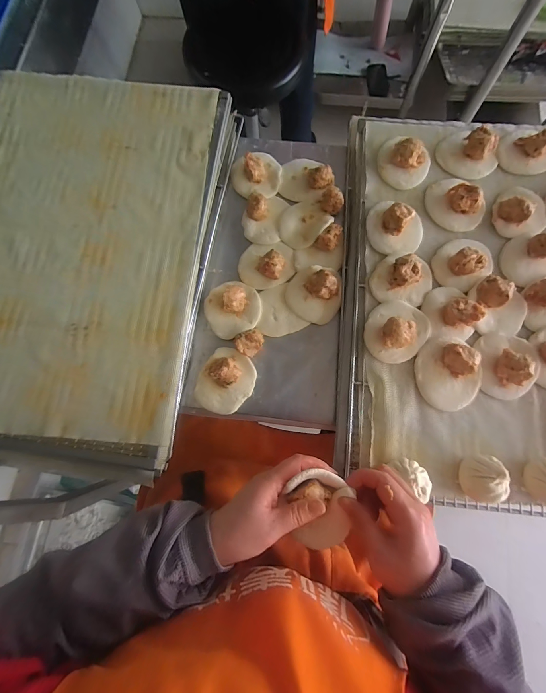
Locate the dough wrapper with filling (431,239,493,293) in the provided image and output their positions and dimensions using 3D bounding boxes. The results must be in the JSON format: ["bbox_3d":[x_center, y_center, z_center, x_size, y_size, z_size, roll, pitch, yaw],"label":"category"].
[{"bbox_3d":[0.286,-0.129,0.452,0.085,0.033,0.074,-36,79,-6],"label":"dough wrapper with filling"}]

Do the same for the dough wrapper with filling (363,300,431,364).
[{"bbox_3d":[0.177,-0.024,0.432,0.082,0.039,0.089,0,78,1],"label":"dough wrapper with filling"}]

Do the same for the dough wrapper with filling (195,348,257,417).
[{"bbox_3d":[-0.070,0.051,0.454,0.079,0.037,0.093,31,80,7],"label":"dough wrapper with filling"}]

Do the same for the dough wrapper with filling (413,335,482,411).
[{"bbox_3d":[0.243,0.036,0.419,0.086,0.039,0.098,-32,79,-6],"label":"dough wrapper with filling"}]

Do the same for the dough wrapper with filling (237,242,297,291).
[{"bbox_3d":[-0.009,-0.136,0.493,0.089,0.035,0.077,-3,78,0],"label":"dough wrapper with filling"}]

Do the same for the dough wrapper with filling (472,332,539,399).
[{"bbox_3d":[0.329,0.023,0.416,0.079,0.037,0.088,-2,78,1],"label":"dough wrapper with filling"}]

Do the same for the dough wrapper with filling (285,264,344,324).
[{"bbox_3d":[0.066,-0.084,0.477,0.084,0.034,0.082,0,78,1],"label":"dough wrapper with filling"}]

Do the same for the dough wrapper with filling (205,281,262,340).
[{"bbox_3d":[-0.061,-0.062,0.472,0.085,0.034,0.081,0,78,1],"label":"dough wrapper with filling"}]

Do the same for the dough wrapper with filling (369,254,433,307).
[{"bbox_3d":[0.193,-0.101,0.445,0.086,0.033,0.075,20,79,5],"label":"dough wrapper with filling"}]

